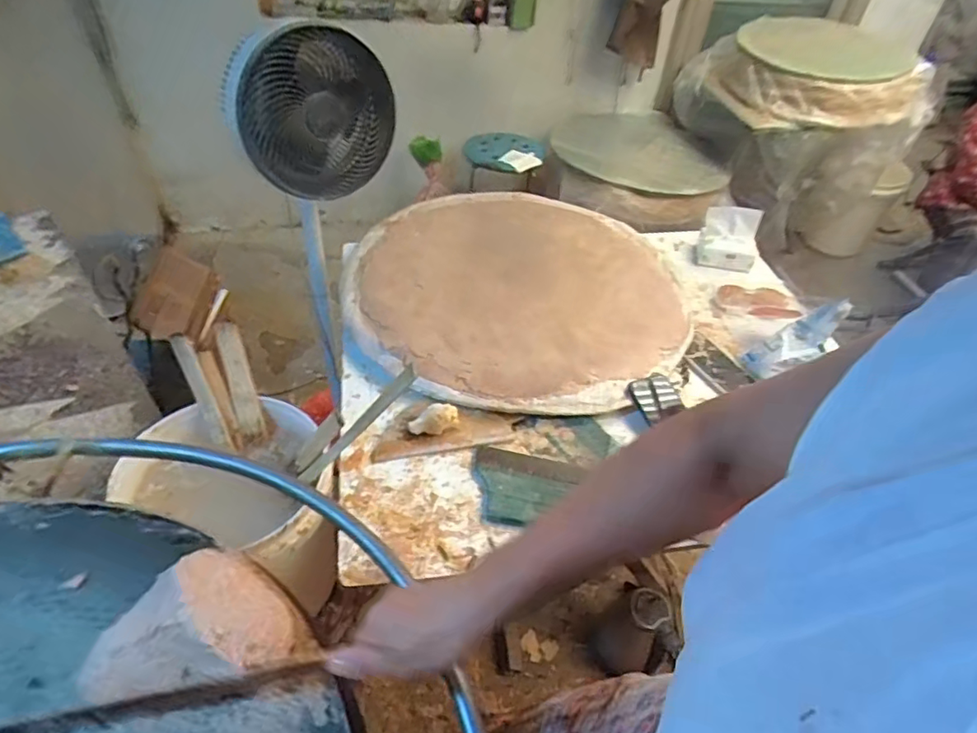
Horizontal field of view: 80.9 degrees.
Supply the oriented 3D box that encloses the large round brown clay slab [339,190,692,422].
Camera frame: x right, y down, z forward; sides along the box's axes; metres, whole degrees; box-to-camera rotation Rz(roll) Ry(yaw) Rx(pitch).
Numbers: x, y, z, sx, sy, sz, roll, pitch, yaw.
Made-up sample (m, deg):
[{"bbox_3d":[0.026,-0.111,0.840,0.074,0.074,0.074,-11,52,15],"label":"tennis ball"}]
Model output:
[{"bbox_3d":[0.061,-0.166,1.127,0.638,0.036,0.607,4,45,-4],"label":"large round brown clay slab"}]

